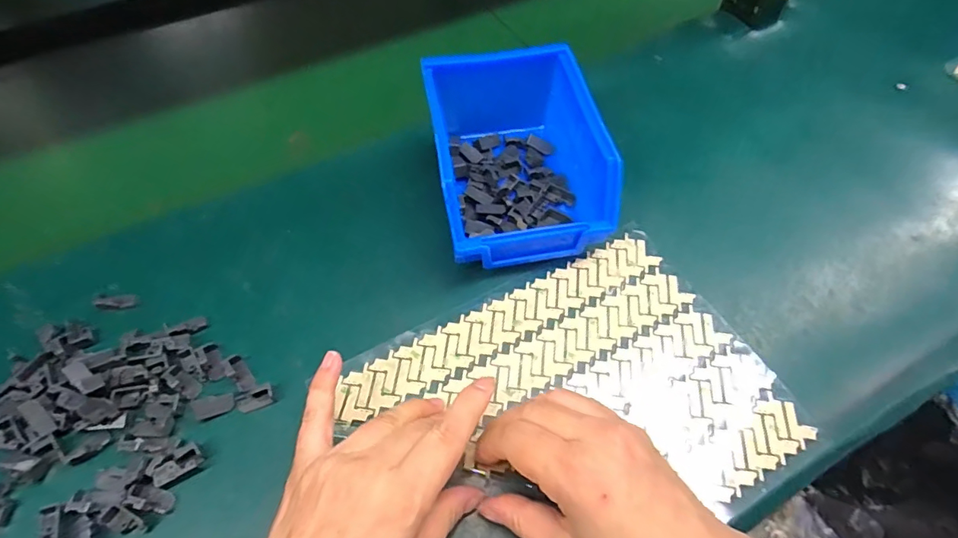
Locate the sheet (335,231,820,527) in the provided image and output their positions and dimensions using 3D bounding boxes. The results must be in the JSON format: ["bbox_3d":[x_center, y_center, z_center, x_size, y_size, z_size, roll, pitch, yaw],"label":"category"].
[{"bbox_3d":[0.055,0.078,0.294,0.228,0.005,0.168,-24,61,-14],"label":"sheet"}]

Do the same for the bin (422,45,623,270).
[{"bbox_3d":[0.028,-0.078,0.352,0.111,0.082,0.143,-8,56,-5],"label":"bin"}]

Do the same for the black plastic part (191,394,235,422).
[{"bbox_3d":[-0.155,0.081,0.293,0.023,0.004,0.012,-14,57,-9],"label":"black plastic part"}]

